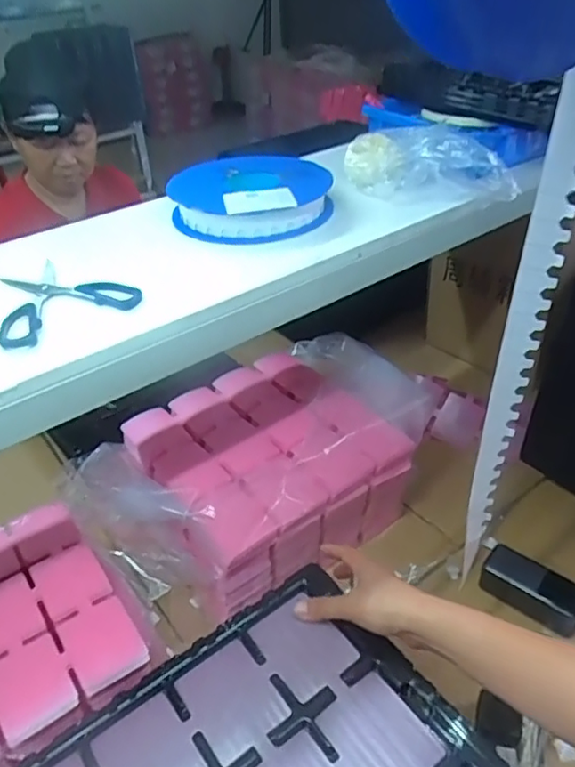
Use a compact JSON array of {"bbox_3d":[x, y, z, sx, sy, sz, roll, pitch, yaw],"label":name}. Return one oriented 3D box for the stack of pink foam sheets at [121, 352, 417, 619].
[{"bbox_3d":[-0.028,0.115,0.872,0.346,0.152,0.288,-24,42,-24],"label":"stack of pink foam sheets"}]

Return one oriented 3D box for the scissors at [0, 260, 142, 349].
[{"bbox_3d":[-0.233,-0.093,0.594,0.134,0.015,0.147,-24,42,-24],"label":"scissors"}]

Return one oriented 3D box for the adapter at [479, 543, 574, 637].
[{"bbox_3d":[0.331,0.274,0.796,0.130,0.045,0.064,25,46,32],"label":"adapter"}]

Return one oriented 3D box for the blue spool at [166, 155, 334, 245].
[{"bbox_3d":[-0.044,-0.231,0.733,0.175,0.053,0.171,-2,38,2],"label":"blue spool"}]

